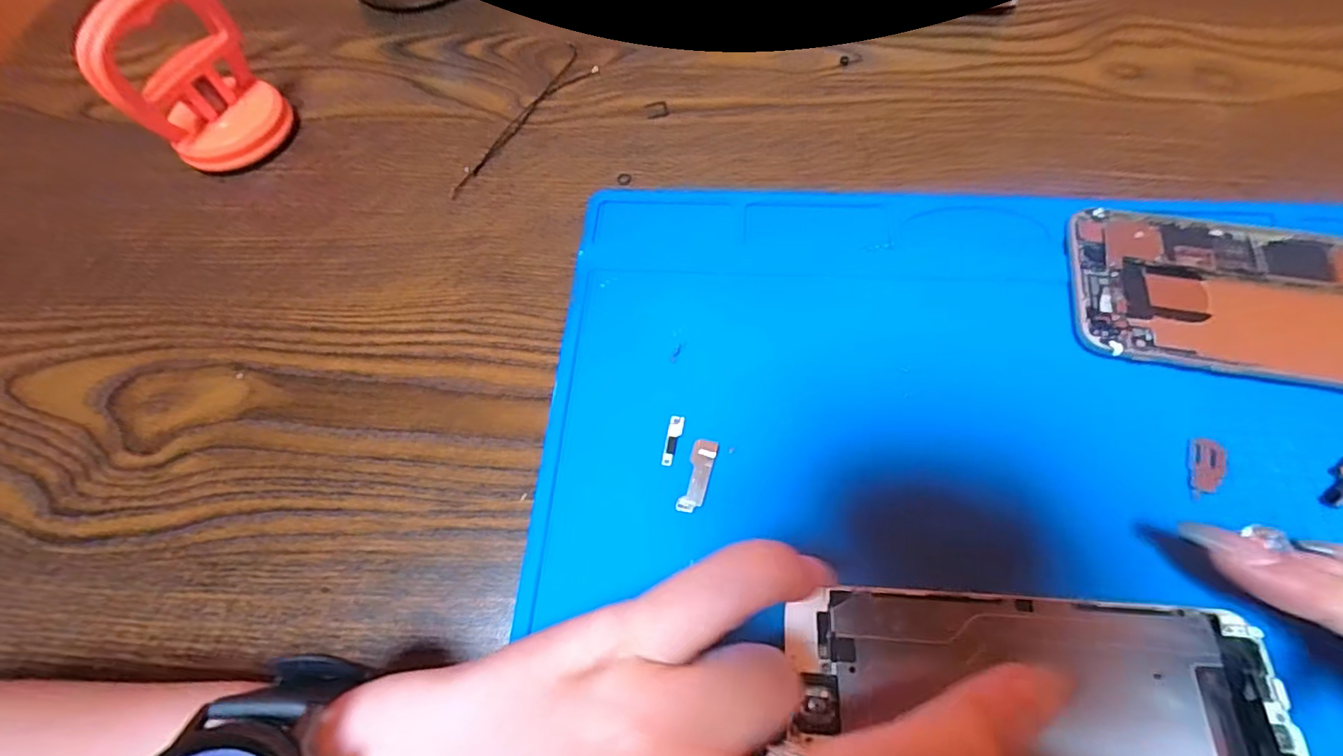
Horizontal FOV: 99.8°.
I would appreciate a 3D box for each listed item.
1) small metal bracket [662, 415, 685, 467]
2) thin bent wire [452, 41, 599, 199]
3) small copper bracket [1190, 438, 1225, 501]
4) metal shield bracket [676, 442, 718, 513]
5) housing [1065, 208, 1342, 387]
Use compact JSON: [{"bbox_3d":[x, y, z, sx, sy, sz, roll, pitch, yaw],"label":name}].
[{"bbox_3d":[0.001,0.021,0.198,0.005,0.004,0.019,8,65,8],"label":"small metal bracket"},{"bbox_3d":[-0.070,-0.128,0.278,0.023,0.004,0.113,25,68,15],"label":"thin bent wire"},{"bbox_3d":[0.175,0.029,0.184,0.010,0.004,0.023,23,68,14],"label":"small copper bracket"},{"bbox_3d":[0.009,0.033,0.192,0.008,0.004,0.026,13,65,10],"label":"metal shield bracket"},{"bbox_3d":[0.220,-0.029,0.210,0.136,0.010,0.070,9,65,8],"label":"housing"}]

